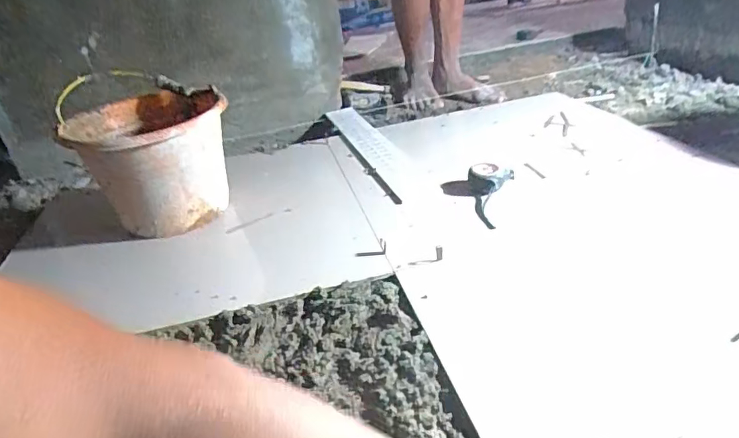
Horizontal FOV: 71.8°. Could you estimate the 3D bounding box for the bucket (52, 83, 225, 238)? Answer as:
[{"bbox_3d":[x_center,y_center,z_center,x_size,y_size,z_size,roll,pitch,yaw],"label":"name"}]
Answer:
[{"bbox_3d":[-0.364,-0.091,0.905,0.257,0.210,0.259,-12,29,-7],"label":"bucket"}]

